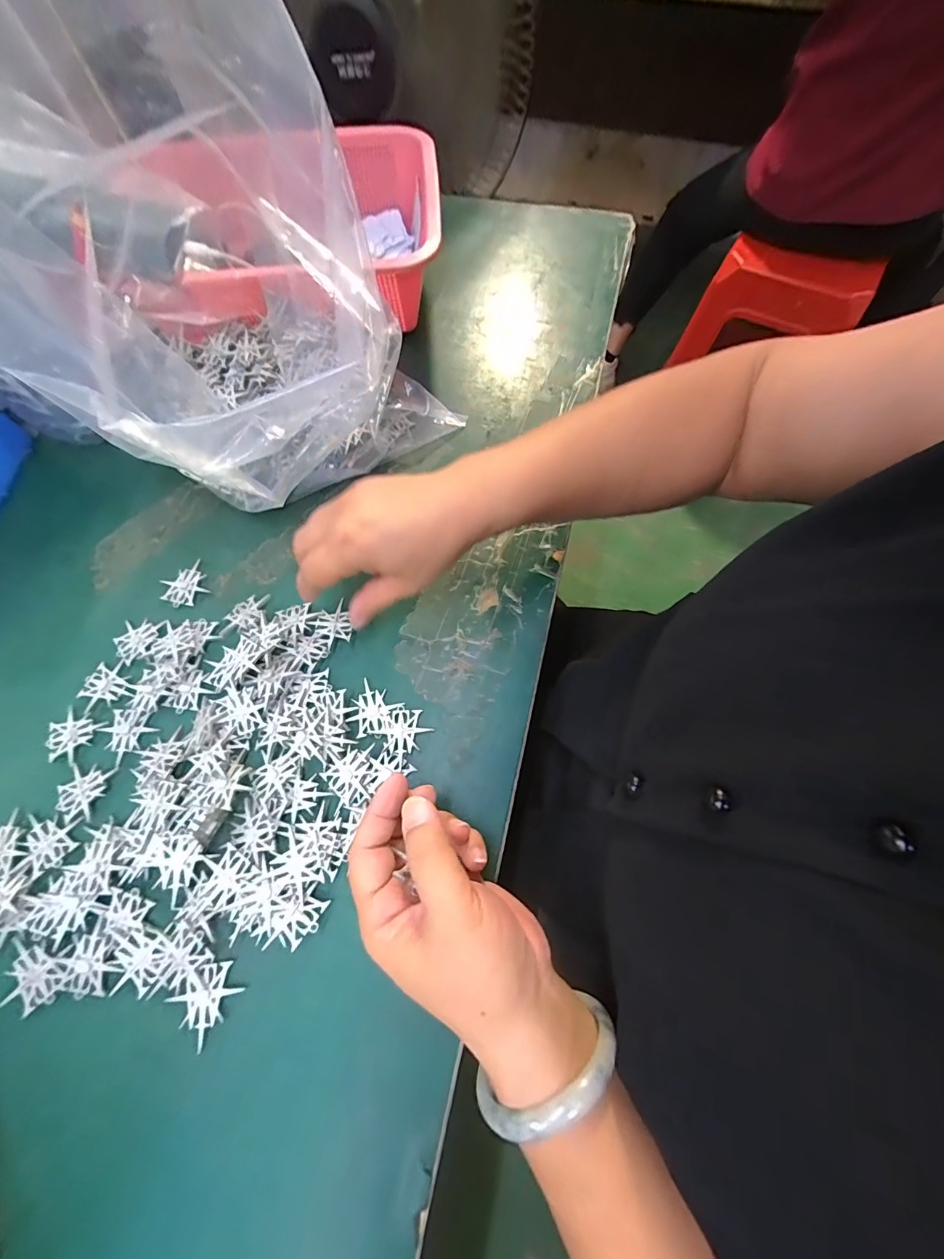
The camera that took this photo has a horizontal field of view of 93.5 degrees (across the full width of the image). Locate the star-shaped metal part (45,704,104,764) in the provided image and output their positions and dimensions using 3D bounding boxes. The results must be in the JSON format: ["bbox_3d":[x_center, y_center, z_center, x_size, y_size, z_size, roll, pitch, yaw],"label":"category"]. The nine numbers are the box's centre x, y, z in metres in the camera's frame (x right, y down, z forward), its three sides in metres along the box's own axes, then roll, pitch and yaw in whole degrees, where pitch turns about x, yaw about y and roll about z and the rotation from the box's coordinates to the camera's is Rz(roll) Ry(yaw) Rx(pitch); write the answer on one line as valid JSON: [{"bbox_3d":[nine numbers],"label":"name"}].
[{"bbox_3d":[-0.277,0.073,0.304,0.034,0.004,0.034,17,70,6],"label":"star-shaped metal part"}]

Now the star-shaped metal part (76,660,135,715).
[{"bbox_3d":[-0.264,0.039,0.317,0.035,0.004,0.034,-22,70,-9],"label":"star-shaped metal part"}]

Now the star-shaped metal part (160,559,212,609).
[{"bbox_3d":[-0.223,-0.033,0.345,0.035,0.004,0.034,-34,73,-12],"label":"star-shaped metal part"}]

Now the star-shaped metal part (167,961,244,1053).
[{"bbox_3d":[-0.146,0.205,0.246,0.032,0.004,0.029,-43,75,-15],"label":"star-shaped metal part"}]

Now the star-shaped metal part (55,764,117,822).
[{"bbox_3d":[-0.255,0.105,0.289,0.029,0.004,0.034,15,69,6],"label":"star-shaped metal part"}]

